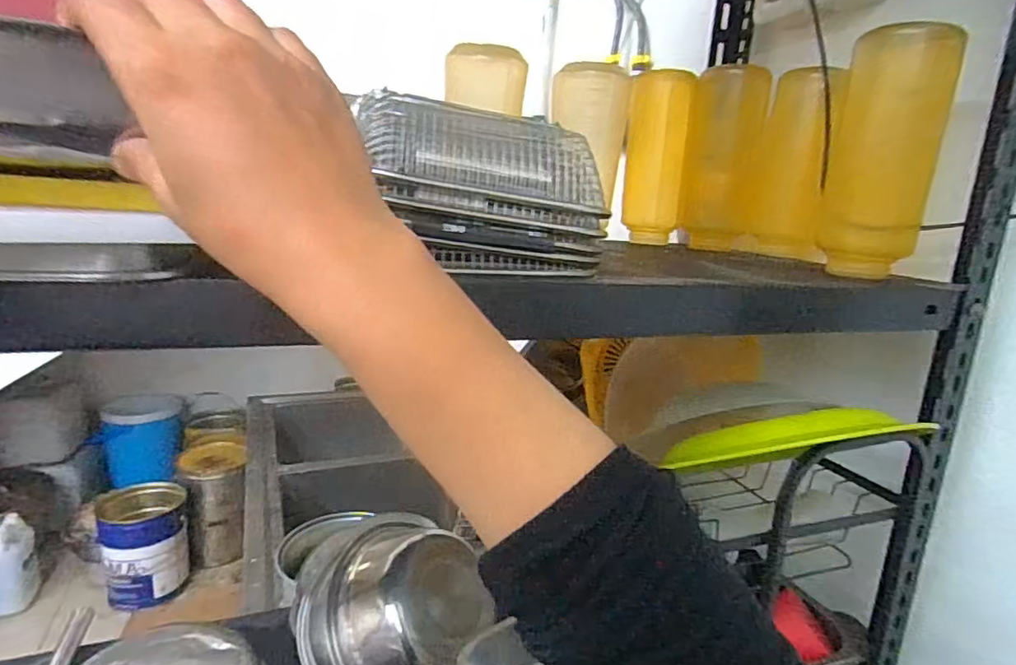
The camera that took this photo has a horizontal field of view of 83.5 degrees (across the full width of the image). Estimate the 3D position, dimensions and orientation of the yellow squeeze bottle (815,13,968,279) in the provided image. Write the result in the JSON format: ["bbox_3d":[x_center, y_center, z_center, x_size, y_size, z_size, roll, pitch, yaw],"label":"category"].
[{"bbox_3d":[0.347,-0.163,0.531,0.074,0.209,0.082,9,14,21],"label":"yellow squeeze bottle"}]

